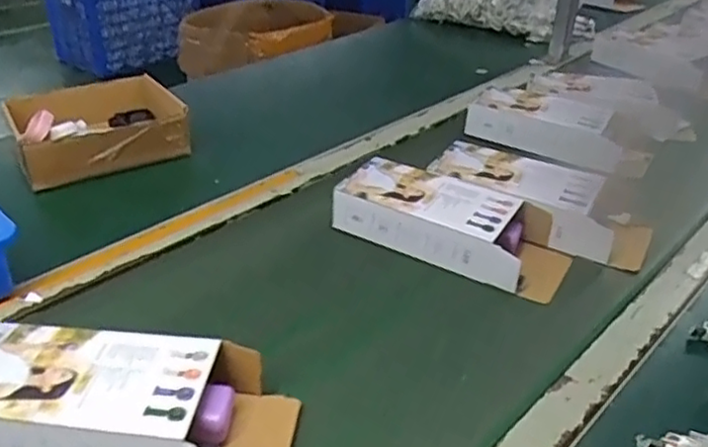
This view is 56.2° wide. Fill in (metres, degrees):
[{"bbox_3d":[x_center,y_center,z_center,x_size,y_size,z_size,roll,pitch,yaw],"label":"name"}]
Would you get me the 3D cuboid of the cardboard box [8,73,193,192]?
[{"bbox_3d":[-0.358,-0.136,0.920,0.202,0.064,0.217,-16,35,-28],"label":"cardboard box"}]

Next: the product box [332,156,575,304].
[{"bbox_3d":[0.111,-0.004,0.735,0.251,0.050,0.100,18,34,26],"label":"product box"}]

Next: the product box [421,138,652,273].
[{"bbox_3d":[0.217,-0.029,0.776,0.252,0.058,0.097,18,34,25],"label":"product box"}]

